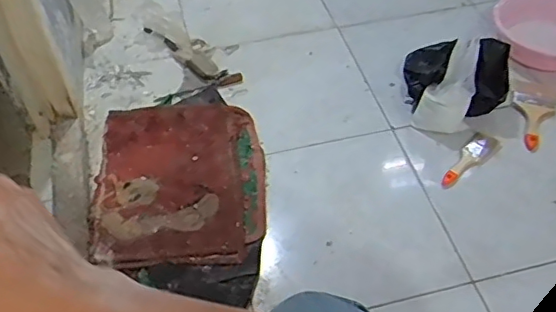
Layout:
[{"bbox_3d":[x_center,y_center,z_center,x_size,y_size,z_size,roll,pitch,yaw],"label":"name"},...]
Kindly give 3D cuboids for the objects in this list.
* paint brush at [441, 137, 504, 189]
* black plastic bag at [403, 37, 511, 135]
[{"bbox_3d":[0.403,0.005,1.209,0.177,0.021,0.055,-33,56,-25],"label":"paint brush"},{"bbox_3d":[0.388,-0.181,1.267,0.239,0.193,0.203,20,52,18],"label":"black plastic bag"}]

